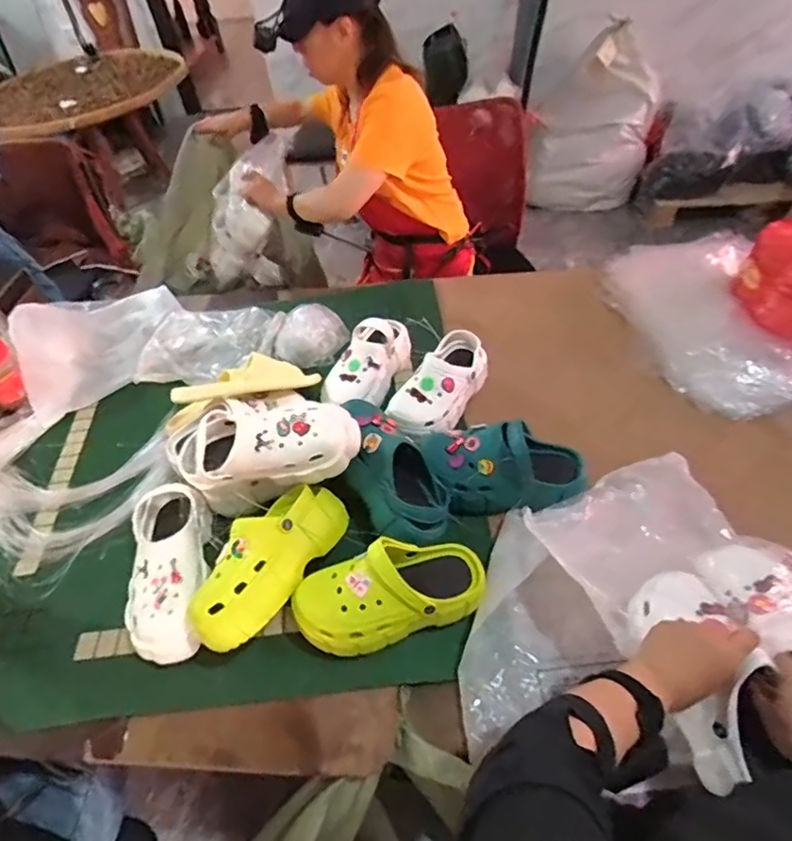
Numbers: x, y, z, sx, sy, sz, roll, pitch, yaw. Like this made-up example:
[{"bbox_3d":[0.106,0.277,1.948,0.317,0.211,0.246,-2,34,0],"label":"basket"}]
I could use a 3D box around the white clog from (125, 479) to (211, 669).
[{"bbox_3d":[-0.335,0.219,0.805,0.104,0.098,0.253,-8,49,0],"label":"white clog"}]

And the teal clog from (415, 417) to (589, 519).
[{"bbox_3d":[0.163,0.077,0.847,0.250,0.125,0.109,5,51,11],"label":"teal clog"}]

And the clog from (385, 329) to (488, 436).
[{"bbox_3d":[0.079,-0.062,0.966,0.099,0.082,0.231,27,58,26],"label":"clog"}]

